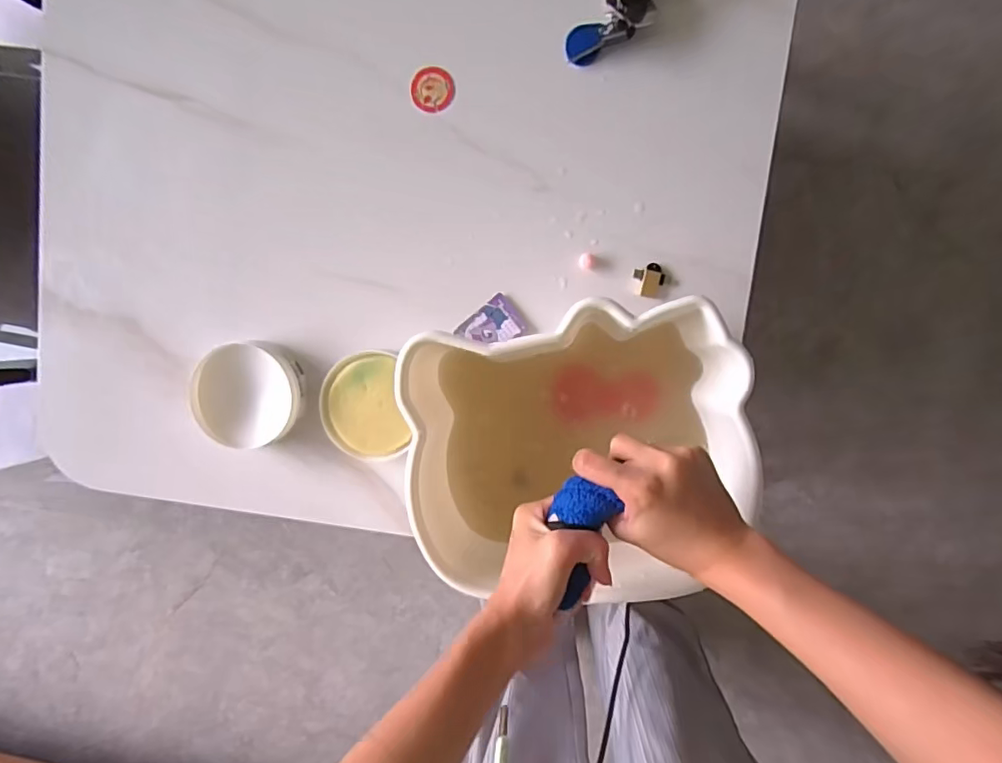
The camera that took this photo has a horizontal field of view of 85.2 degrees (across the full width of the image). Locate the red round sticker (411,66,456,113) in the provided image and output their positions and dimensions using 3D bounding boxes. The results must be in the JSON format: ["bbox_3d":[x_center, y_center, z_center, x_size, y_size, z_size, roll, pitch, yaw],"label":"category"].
[{"bbox_3d":[-0.062,-0.269,0.501,0.039,0.004,0.040,0,96,2],"label":"red round sticker"}]

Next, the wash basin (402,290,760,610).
[{"bbox_3d":[0.061,0.049,0.469,0.257,0.131,0.220,-3,97,5],"label":"wash basin"}]

